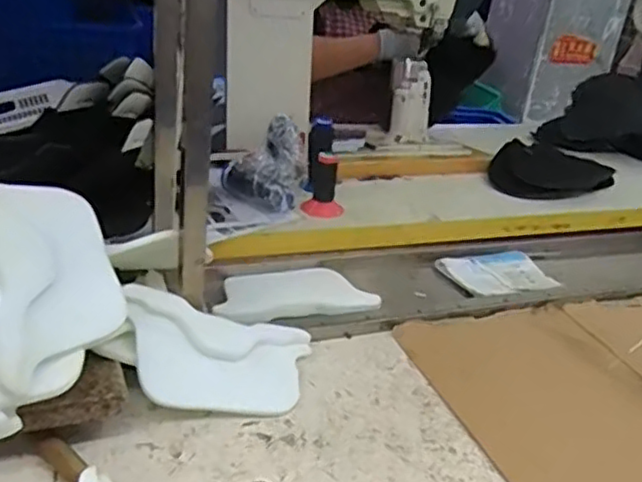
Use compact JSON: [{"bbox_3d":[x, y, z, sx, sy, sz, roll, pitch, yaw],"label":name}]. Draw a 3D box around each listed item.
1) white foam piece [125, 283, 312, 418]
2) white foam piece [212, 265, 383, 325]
[{"bbox_3d":[-0.110,0.124,0.726,0.212,0.025,0.128,18,48,-20],"label":"white foam piece"},{"bbox_3d":[-0.042,0.071,0.927,0.226,0.019,0.119,-6,29,-25],"label":"white foam piece"}]

